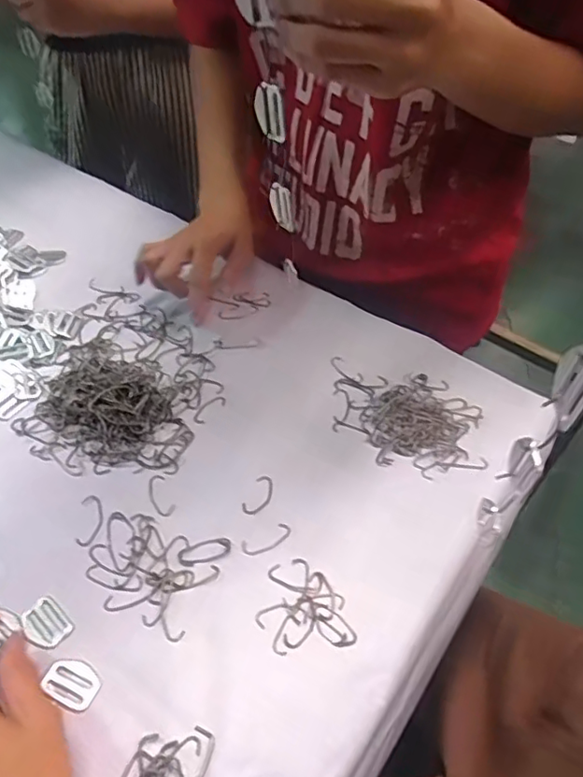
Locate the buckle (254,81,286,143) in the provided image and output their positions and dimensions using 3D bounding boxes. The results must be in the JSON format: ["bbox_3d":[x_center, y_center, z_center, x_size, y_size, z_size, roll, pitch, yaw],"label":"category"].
[{"bbox_3d":[-0.013,-0.167,0.341,0.022,0.032,0.005,34,57,26],"label":"buckle"}]

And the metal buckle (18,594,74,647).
[{"bbox_3d":[-0.158,0.150,0.363,0.033,0.004,0.023,30,54,21],"label":"metal buckle"}]

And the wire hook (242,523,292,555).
[{"bbox_3d":[-0.017,0.109,0.407,0.038,0.004,0.014,-22,54,-21],"label":"wire hook"}]

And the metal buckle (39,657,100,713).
[{"bbox_3d":[-0.132,0.177,0.341,0.033,0.004,0.025,21,51,14],"label":"metal buckle"}]

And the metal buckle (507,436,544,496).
[{"bbox_3d":[0.101,0.035,0.246,0.007,0.029,0.017,-20,52,-18],"label":"metal buckle"}]

